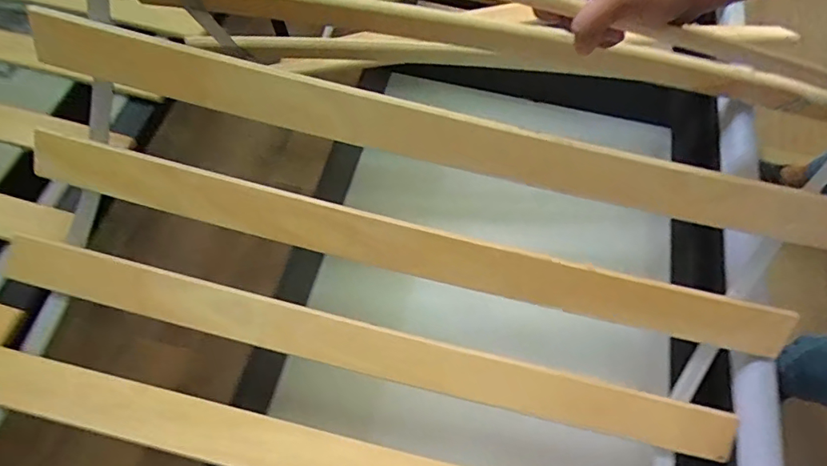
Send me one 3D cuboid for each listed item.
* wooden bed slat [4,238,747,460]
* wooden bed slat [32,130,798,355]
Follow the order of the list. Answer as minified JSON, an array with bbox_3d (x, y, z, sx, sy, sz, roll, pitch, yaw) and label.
[{"bbox_3d":[-0.035,0.110,0.504,0.718,0.013,0.053,14,90,-1],"label":"wooden bed slat"},{"bbox_3d":[0.002,0.008,0.484,0.715,0.054,0.014,14,21,-1],"label":"wooden bed slat"}]

